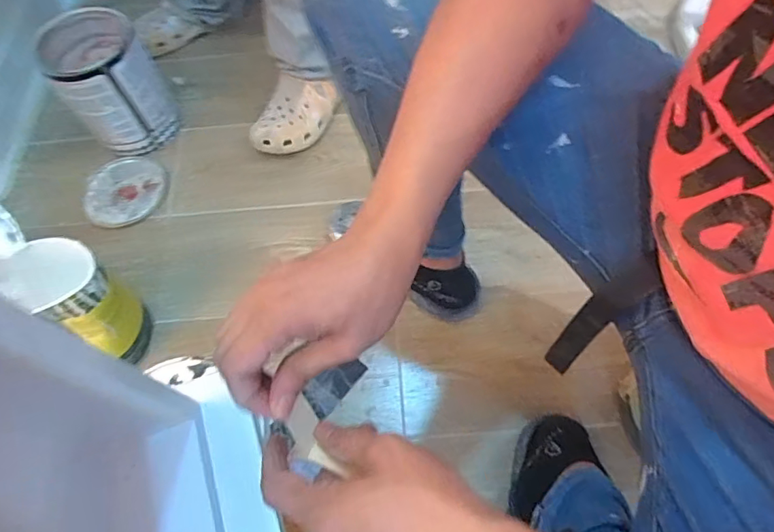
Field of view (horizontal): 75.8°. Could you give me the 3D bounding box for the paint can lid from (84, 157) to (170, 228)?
[{"bbox_3d":[-0.475,-0.137,0.907,0.146,0.013,0.142,-15,62,-4],"label":"paint can lid"}]

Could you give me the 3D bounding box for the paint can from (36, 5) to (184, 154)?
[{"bbox_3d":[-0.487,-0.320,0.896,0.153,0.198,0.163,-32,65,-12],"label":"paint can"}]

